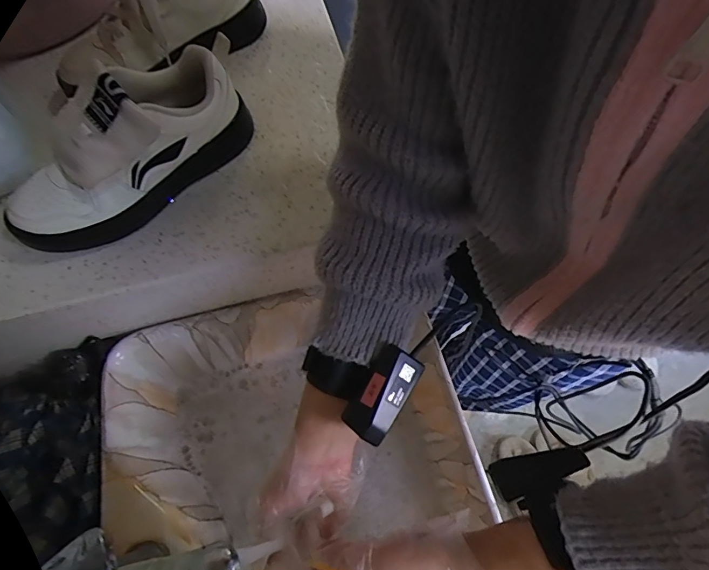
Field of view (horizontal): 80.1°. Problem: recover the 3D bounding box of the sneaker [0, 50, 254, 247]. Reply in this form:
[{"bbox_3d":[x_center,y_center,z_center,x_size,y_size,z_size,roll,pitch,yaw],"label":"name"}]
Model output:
[{"bbox_3d":[-0.220,-0.131,0.409,0.249,0.109,0.080,-40,70,-15],"label":"sneaker"}]

